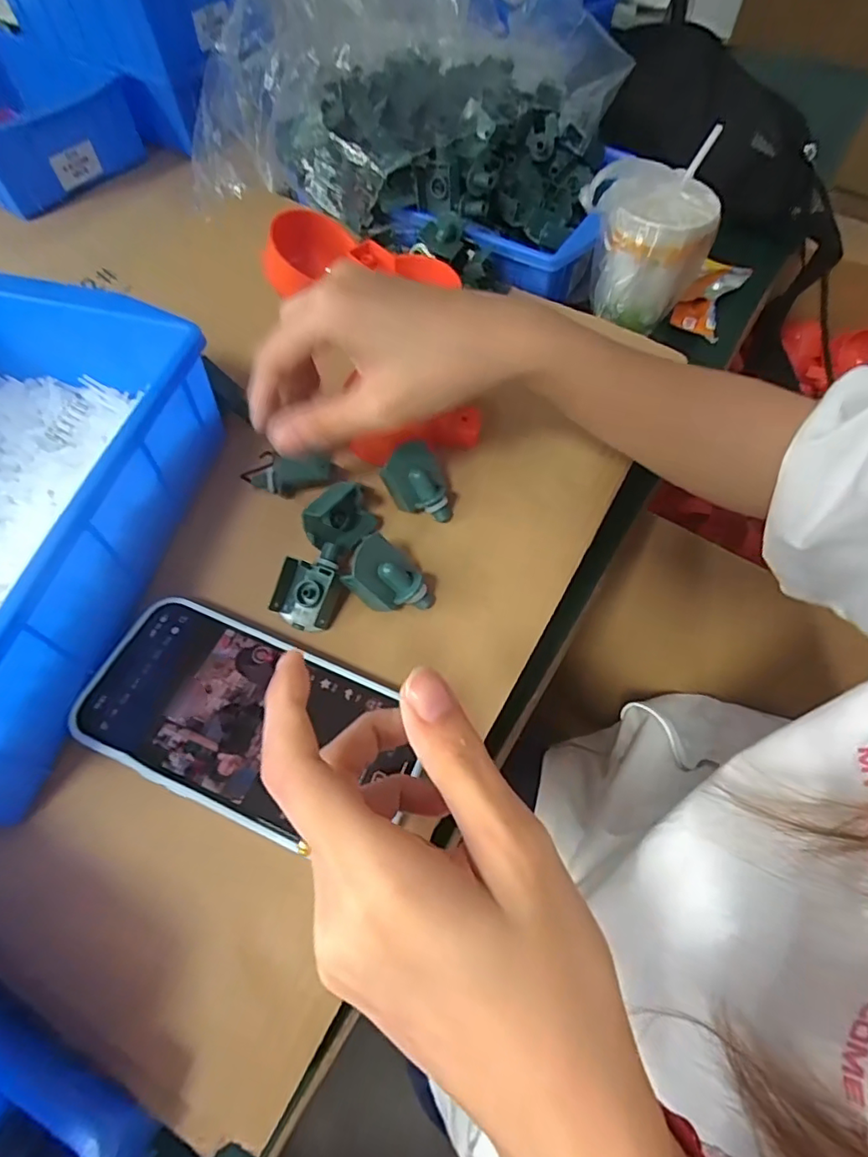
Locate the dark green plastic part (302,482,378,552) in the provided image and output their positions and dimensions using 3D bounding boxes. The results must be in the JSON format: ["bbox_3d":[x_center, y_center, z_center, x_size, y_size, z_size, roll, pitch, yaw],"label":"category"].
[{"bbox_3d":[-0.049,-0.030,0.293,0.035,0.030,0.021,-34,64,-18],"label":"dark green plastic part"}]

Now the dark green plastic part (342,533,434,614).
[{"bbox_3d":[-0.022,0.004,0.275,0.039,0.029,0.031,27,63,16],"label":"dark green plastic part"}]

